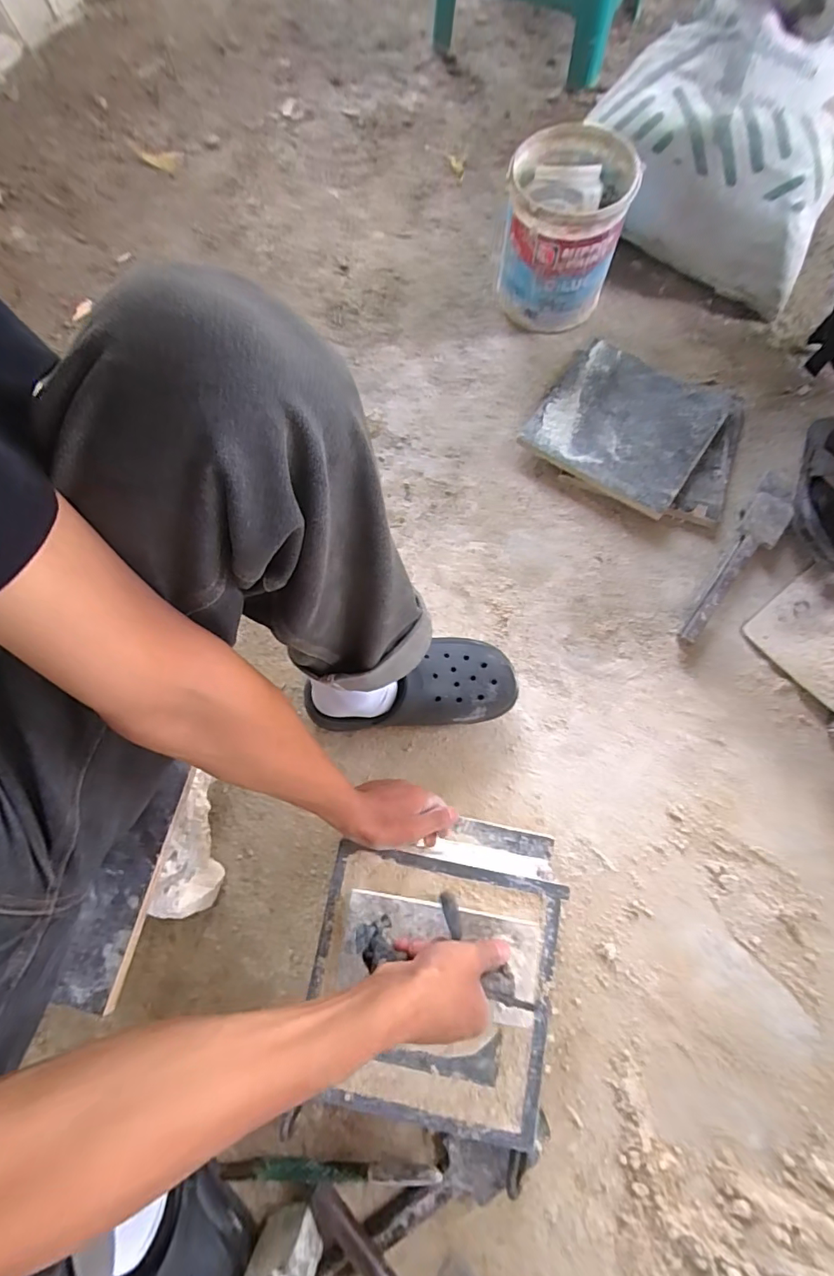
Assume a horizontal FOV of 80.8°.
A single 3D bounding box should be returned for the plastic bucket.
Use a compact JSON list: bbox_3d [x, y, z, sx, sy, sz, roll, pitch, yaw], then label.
[{"bbox_3d":[0.232,-0.652,0.797,0.172,0.184,0.196,11,76,5],"label":"plastic bucket"}]

